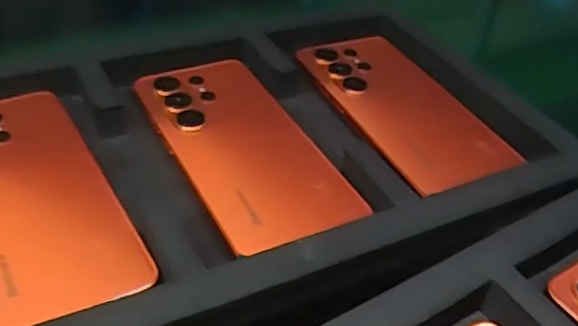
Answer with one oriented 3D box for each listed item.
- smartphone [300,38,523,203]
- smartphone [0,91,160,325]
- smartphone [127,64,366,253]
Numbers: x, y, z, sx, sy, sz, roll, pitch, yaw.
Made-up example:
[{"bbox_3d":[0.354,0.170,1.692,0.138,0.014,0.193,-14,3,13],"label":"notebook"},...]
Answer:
[{"bbox_3d":[0.072,-0.040,0.397,0.077,0.008,0.159,-14,45,-22],"label":"smartphone"},{"bbox_3d":[-0.130,0.013,0.302,0.075,0.010,0.162,-19,47,-26],"label":"smartphone"},{"bbox_3d":[-0.028,-0.012,0.352,0.076,0.005,0.157,-17,46,-25],"label":"smartphone"}]

